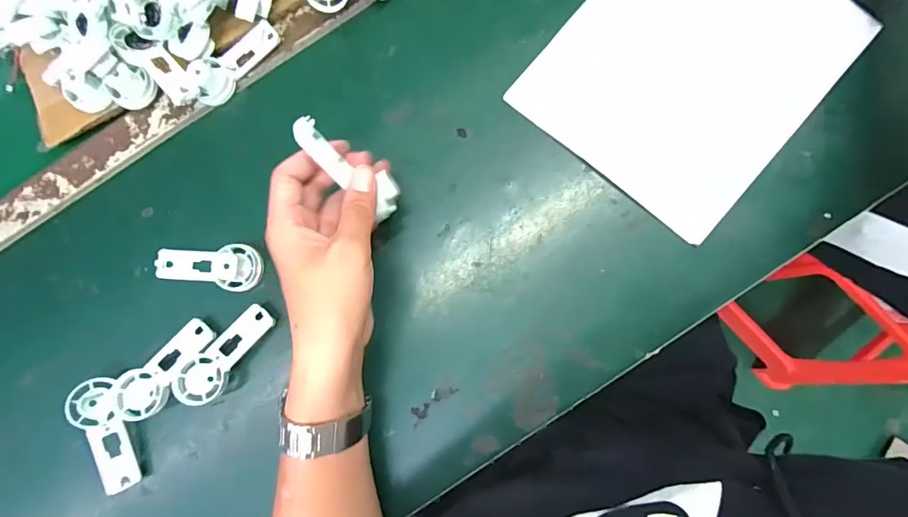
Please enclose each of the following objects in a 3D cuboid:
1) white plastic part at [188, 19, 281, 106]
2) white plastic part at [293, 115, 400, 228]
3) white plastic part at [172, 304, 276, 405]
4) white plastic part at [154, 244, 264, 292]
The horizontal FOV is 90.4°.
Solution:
[{"bbox_3d":[-0.203,-0.182,0.410,0.032,0.024,0.091,43,89,6],"label":"white plastic part"},{"bbox_3d":[-0.073,-0.058,0.316,0.094,0.019,0.034,32,87,-34],"label":"white plastic part"},{"bbox_3d":[-0.191,0.082,0.377,0.093,0.019,0.038,-42,84,-1],"label":"white plastic part"},{"bbox_3d":[-0.214,0.004,0.392,0.094,0.027,0.039,9,86,4],"label":"white plastic part"}]

